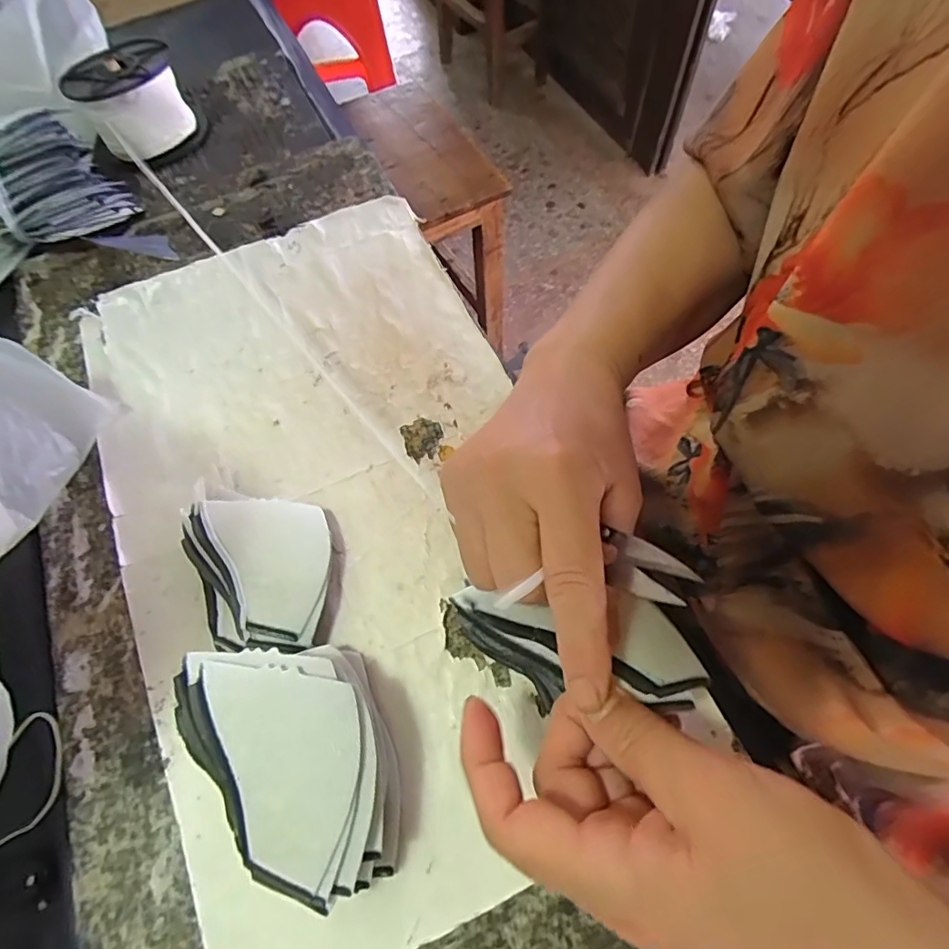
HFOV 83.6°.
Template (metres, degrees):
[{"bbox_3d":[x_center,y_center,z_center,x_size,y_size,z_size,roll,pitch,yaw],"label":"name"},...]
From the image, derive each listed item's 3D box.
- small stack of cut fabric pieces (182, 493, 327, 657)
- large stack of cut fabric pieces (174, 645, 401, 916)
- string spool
[{"bbox_3d":[-0.120,0.052,0.286,0.084,0.019,0.080,2,64,3],"label":"small stack of cut fabric pieces"},{"bbox_3d":[-0.075,0.120,0.236,0.070,0.046,0.114,-38,68,-15],"label":"large stack of cut fabric pieces"},{"bbox_3d":[-0.293,-0.324,0.460,0.090,0.058,0.091,-24,65,-9],"label":"string spool"}]

